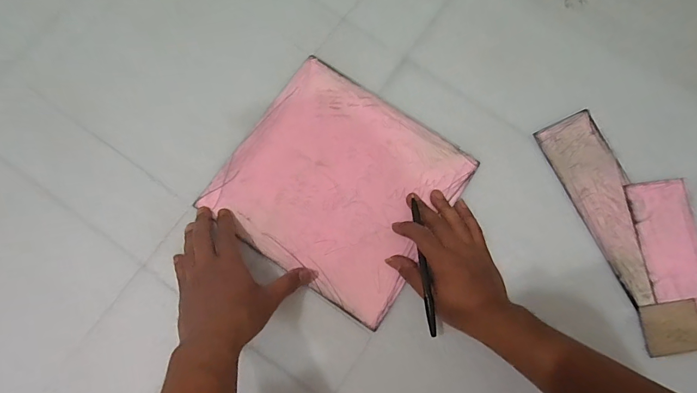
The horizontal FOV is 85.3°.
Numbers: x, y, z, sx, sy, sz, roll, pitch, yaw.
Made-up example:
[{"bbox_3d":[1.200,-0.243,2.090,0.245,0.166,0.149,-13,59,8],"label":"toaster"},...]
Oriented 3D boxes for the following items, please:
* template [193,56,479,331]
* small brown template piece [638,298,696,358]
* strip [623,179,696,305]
[{"bbox_3d":[-0.009,-0.018,0.458,0.248,0.009,0.237,34,80,5],"label":"template"},{"bbox_3d":[0.379,0.151,0.438,0.071,0.009,0.055,-9,80,-3],"label":"small brown template piece"},{"bbox_3d":[0.395,0.072,0.458,0.077,0.008,0.183,-8,82,2],"label":"strip"}]

